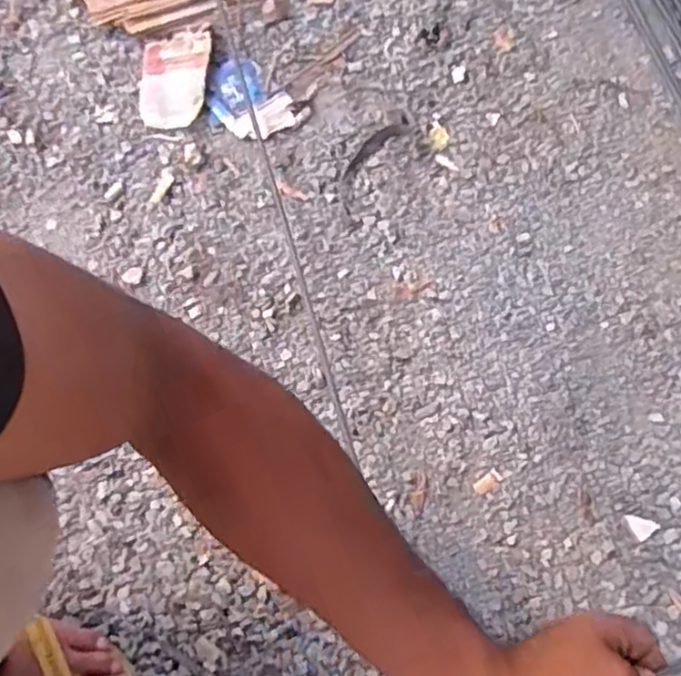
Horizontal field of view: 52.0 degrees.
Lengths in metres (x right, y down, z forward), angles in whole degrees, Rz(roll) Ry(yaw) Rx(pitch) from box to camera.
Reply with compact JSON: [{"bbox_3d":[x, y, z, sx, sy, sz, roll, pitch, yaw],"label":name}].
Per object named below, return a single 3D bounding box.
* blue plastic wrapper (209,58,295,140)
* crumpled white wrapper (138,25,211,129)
[{"bbox_3d":[-0.108,-0.265,0.777,0.084,0.009,0.110,-33,71,-13],"label":"blue plastic wrapper"},{"bbox_3d":[-0.186,-0.296,0.782,0.077,0.017,0.139,-2,67,-1],"label":"crumpled white wrapper"}]

